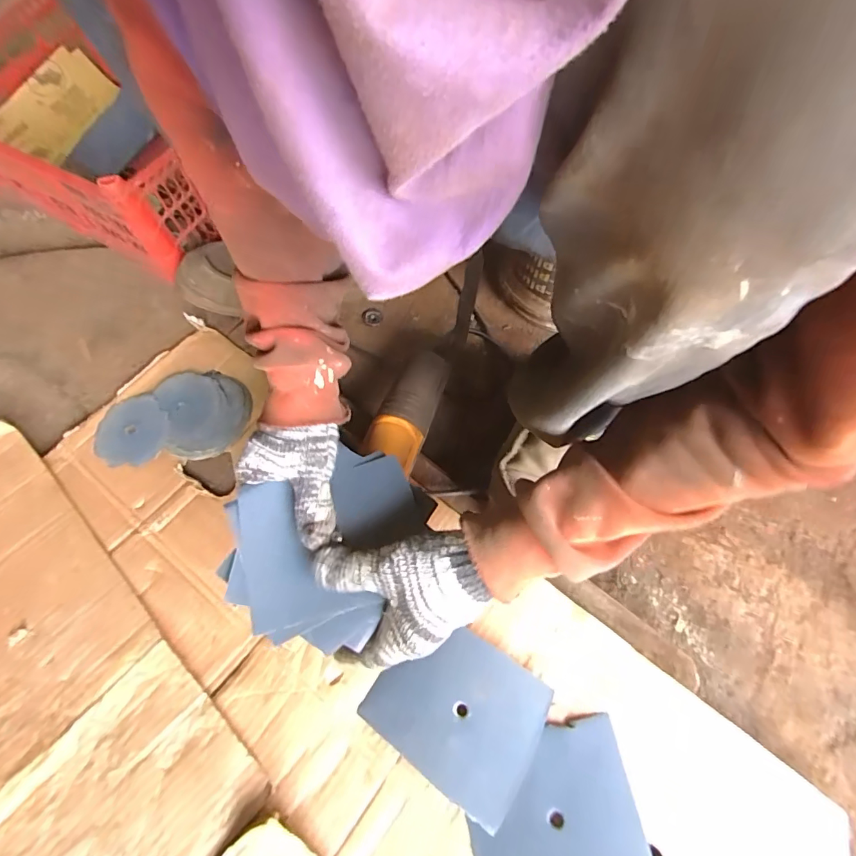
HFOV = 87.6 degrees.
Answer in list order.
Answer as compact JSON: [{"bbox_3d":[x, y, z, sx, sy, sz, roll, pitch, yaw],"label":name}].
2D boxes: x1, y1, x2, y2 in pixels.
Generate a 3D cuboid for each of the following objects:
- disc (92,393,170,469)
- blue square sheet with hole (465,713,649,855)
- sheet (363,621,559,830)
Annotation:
[{"bbox_3d":[-0.346,0.003,0.520,0.079,0.016,0.095,-41,72,-21],"label":"disc"},{"bbox_3d":[0.103,0.321,0.372,0.137,0.010,0.113,-11,57,-1],"label":"blue square sheet with hole"},{"bbox_3d":[0.028,0.250,0.399,0.143,0.007,0.117,32,70,15],"label":"sheet"}]

